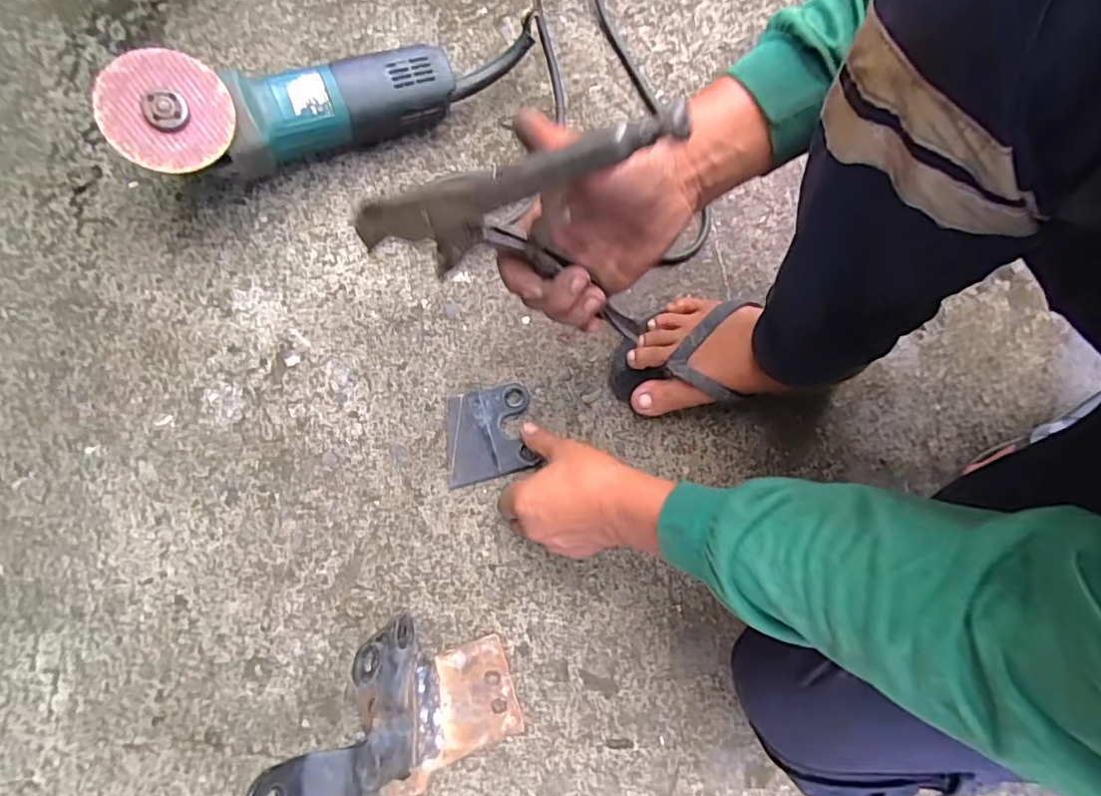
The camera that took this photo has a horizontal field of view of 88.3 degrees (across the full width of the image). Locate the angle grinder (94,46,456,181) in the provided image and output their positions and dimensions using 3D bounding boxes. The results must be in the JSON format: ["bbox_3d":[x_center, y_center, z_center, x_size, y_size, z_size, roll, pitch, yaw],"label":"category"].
[{"bbox_3d":[-0.211,-0.236,0.473,0.268,0.081,0.082,-23,79,-25],"label":"angle grinder"}]

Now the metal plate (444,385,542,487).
[{"bbox_3d":[-0.058,0.033,0.532,0.085,0.010,0.082,-12,87,-18],"label":"metal plate"}]

